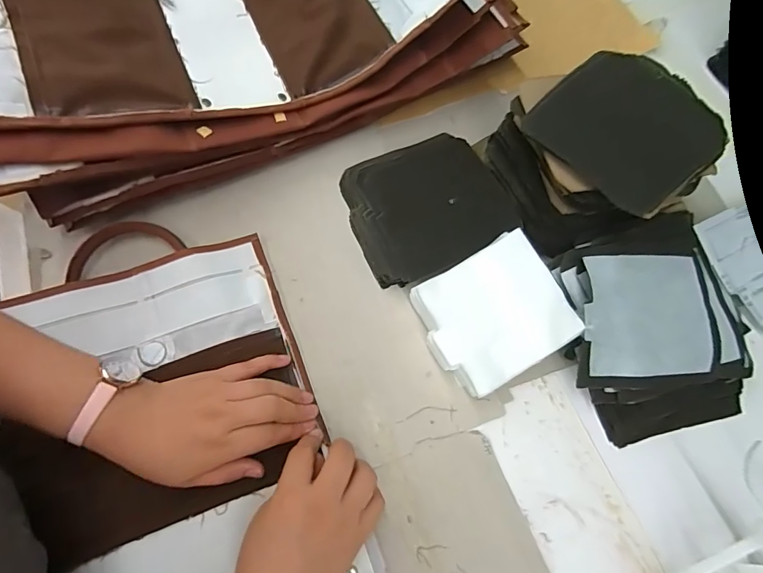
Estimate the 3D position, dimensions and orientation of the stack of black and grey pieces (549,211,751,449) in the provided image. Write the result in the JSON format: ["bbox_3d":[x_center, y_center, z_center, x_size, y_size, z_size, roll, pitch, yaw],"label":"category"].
[{"bbox_3d":[0.255,0.034,0.404,0.178,0.064,0.181,-12,69,-8],"label":"stack of black and grey pieces"}]

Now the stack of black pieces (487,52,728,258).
[{"bbox_3d":[0.212,-0.124,0.429,0.171,0.112,0.159,-15,69,-9],"label":"stack of black pieces"}]

